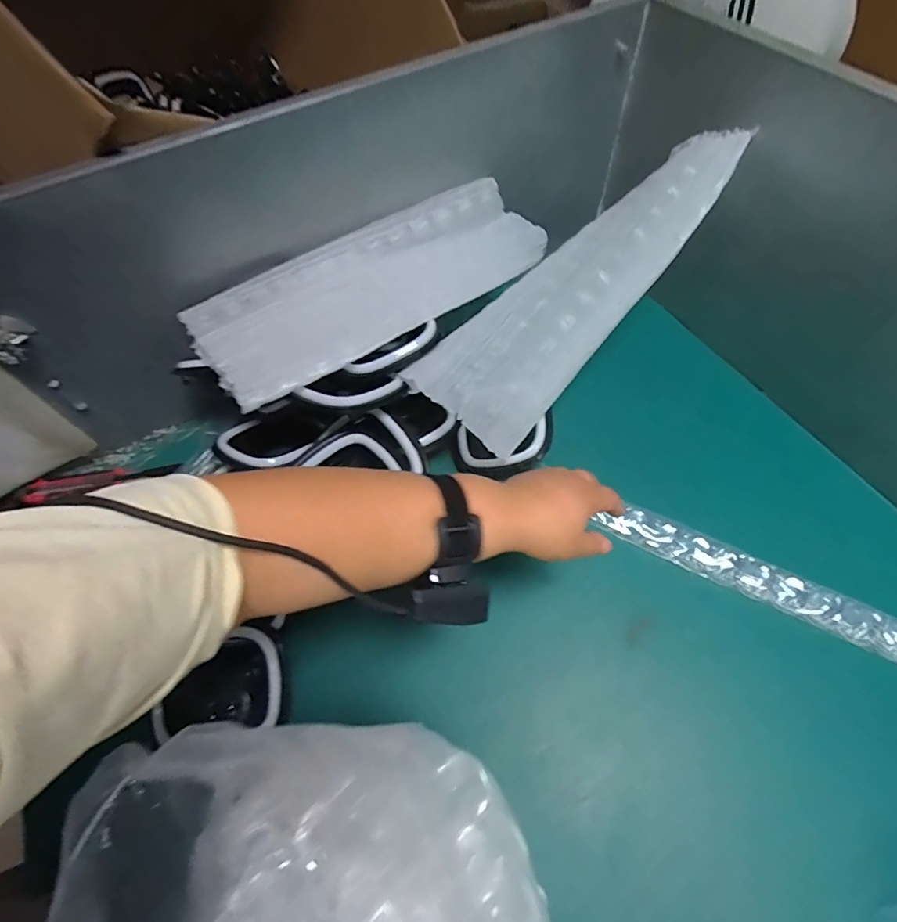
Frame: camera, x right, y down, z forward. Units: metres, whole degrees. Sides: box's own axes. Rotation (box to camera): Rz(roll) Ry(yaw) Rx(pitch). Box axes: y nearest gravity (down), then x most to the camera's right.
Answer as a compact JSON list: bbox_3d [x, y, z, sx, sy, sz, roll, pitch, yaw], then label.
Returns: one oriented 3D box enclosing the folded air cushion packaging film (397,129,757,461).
[{"bbox_3d":[0.162,-0.207,0.561,0.453,0.080,0.135,-44,66,-2],"label":"folded air cushion packaging film"}]

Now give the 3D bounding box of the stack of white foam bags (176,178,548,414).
[{"bbox_3d":[-0.089,-0.217,0.571,0.427,0.041,0.163,-34,63,-15],"label":"stack of white foam bags"}]

